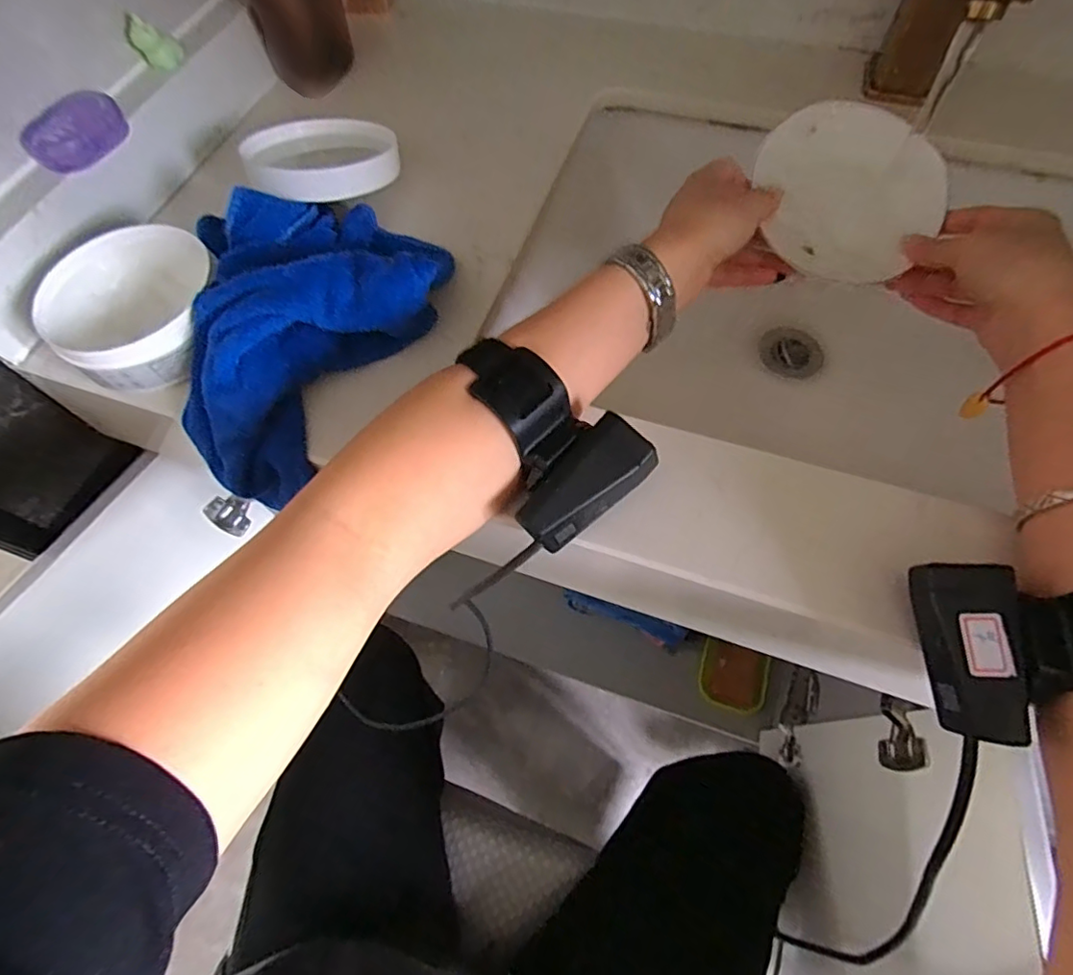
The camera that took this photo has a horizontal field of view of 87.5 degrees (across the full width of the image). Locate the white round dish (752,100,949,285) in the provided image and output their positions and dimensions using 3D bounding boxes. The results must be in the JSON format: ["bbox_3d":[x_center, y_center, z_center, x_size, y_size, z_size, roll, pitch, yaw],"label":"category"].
[{"bbox_3d":[0.204,-0.197,0.370,0.115,0.008,0.122,0,82,3],"label":"white round dish"}]

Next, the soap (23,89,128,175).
[{"bbox_3d":[-0.293,-0.228,0.355,0.027,0.025,0.058,24,68,13],"label":"soap"}]

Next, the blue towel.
[{"bbox_3d":[-0.149,-0.108,0.329,0.140,0.061,0.191,35,72,15],"label":"blue towel"}]

